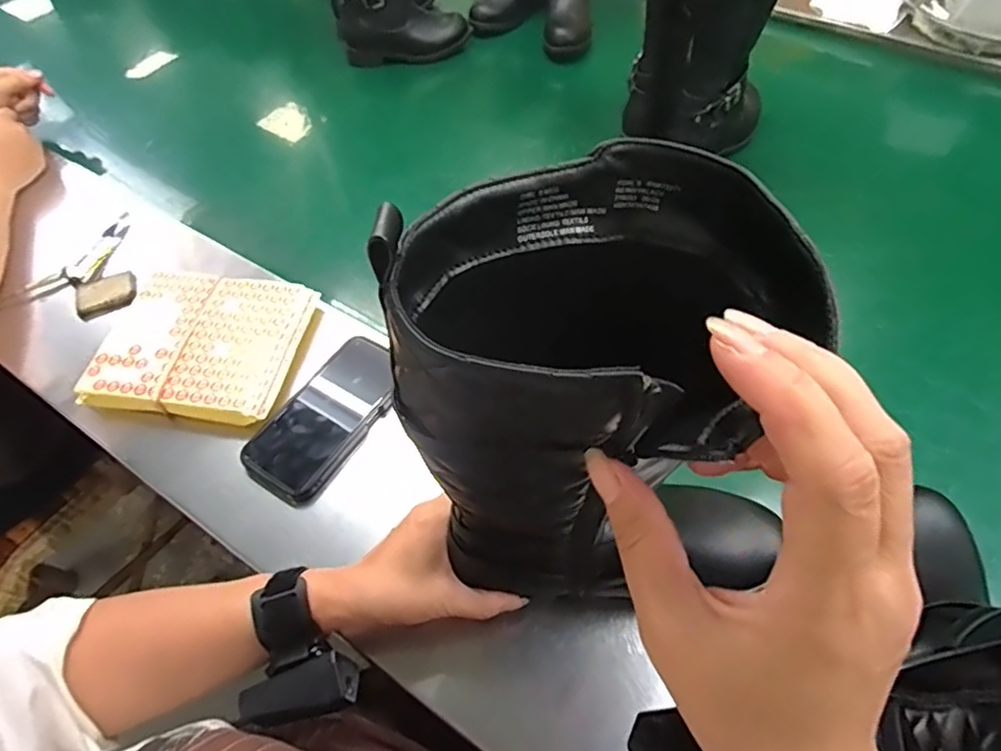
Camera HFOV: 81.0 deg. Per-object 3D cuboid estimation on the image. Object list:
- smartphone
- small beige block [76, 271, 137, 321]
[{"bbox_3d":[-0.159,0.034,0.549,0.086,0.013,0.164,28,63,19],"label":"smartphone"},{"bbox_3d":[-0.434,-0.089,0.645,0.059,0.012,0.049,-20,59,-10],"label":"small beige block"}]

